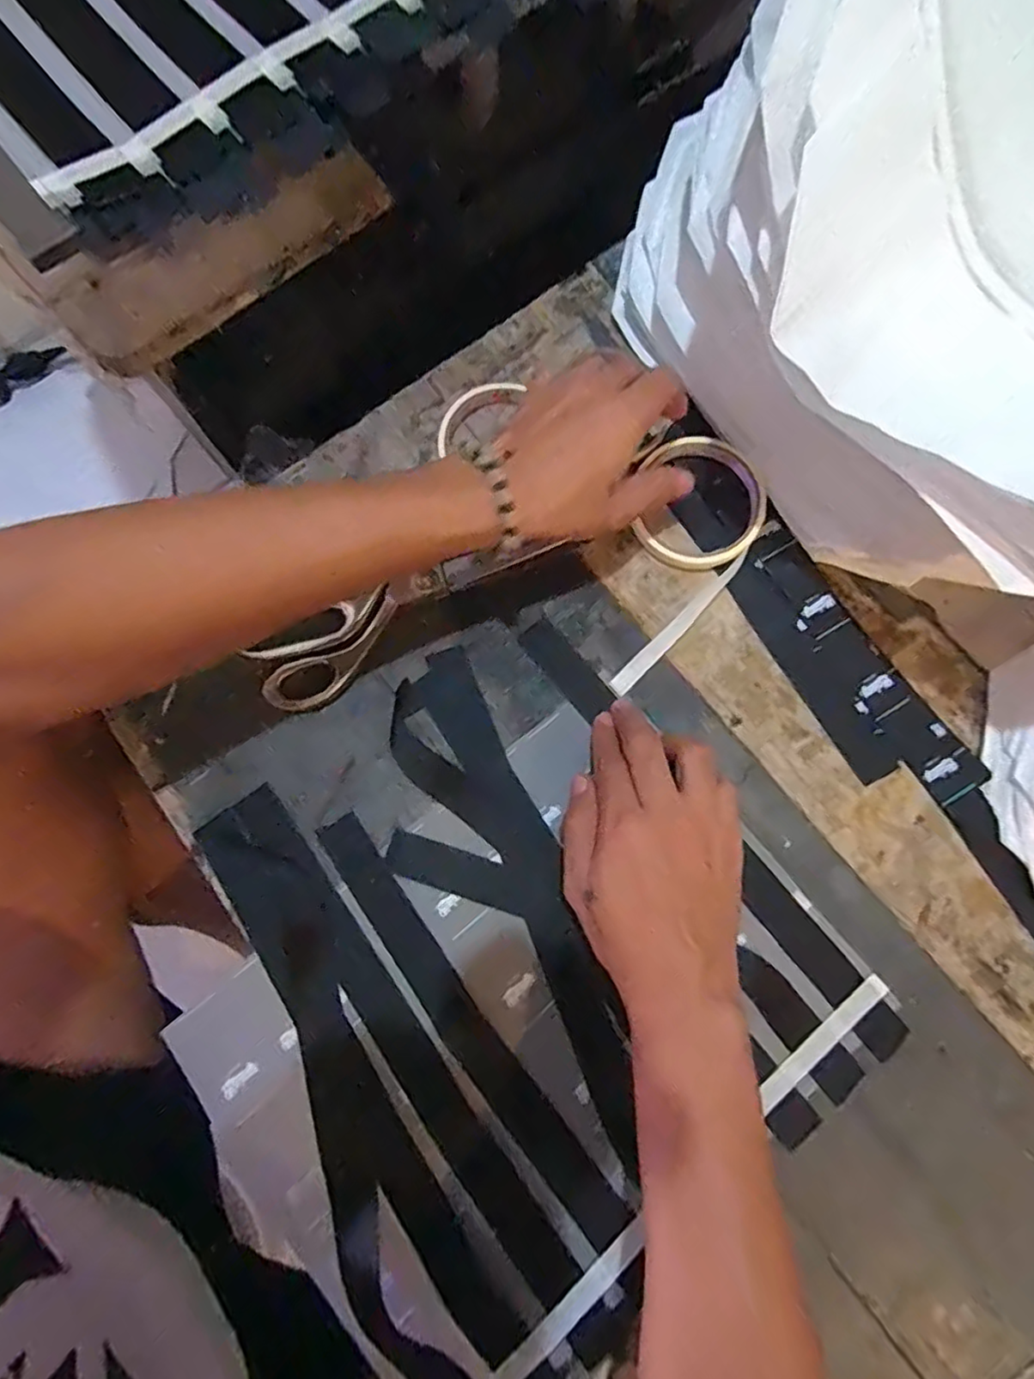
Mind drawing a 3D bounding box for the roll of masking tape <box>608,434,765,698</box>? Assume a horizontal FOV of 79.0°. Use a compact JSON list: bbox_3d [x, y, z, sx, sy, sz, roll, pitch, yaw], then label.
[{"bbox_3d":[0.107,-0.080,0.412,0.078,0.016,0.181,19,84,5],"label":"roll of masking tape"}]

